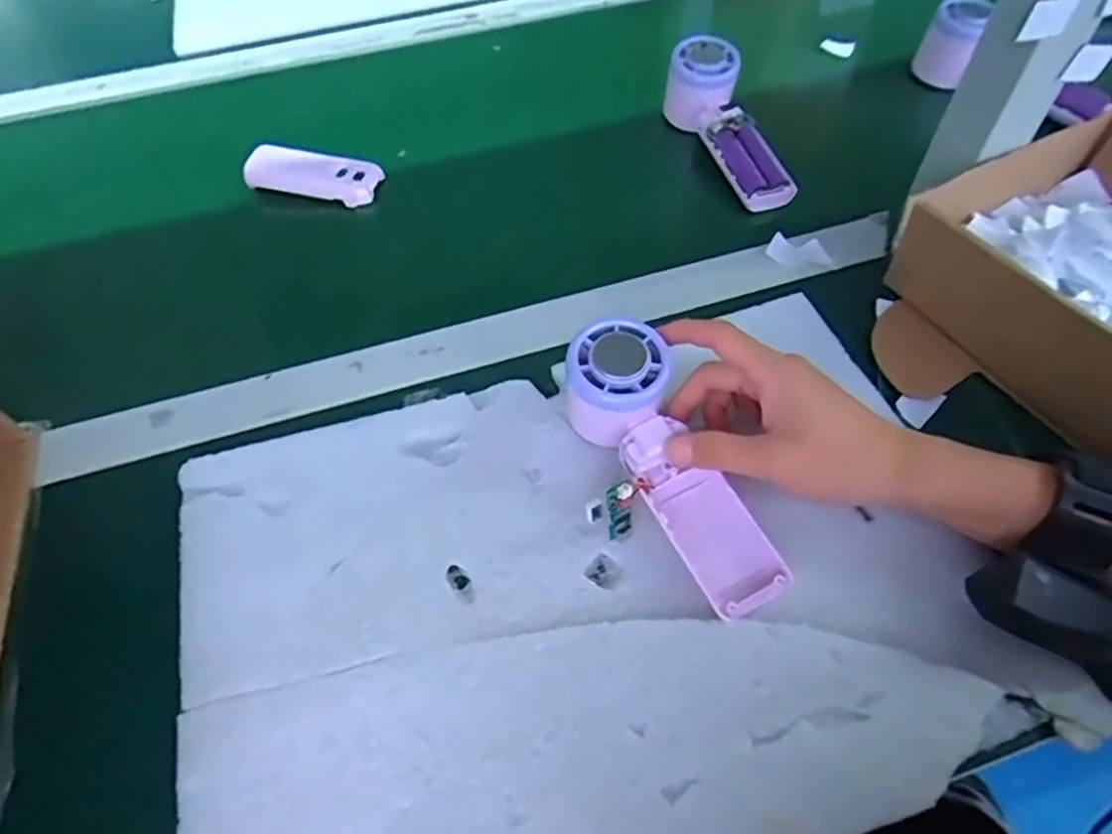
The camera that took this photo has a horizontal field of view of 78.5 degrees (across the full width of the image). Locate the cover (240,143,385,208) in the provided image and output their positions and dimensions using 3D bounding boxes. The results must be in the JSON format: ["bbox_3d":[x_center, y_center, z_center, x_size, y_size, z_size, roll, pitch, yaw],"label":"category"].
[{"bbox_3d":[-0.196,-0.198,0.551,0.104,0.026,0.037,10,56,7],"label":"cover"}]

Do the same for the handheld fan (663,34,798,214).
[{"bbox_3d":[0.138,-0.232,0.552,0.050,0.047,0.168,-17,70,-11],"label":"handheld fan"}]

